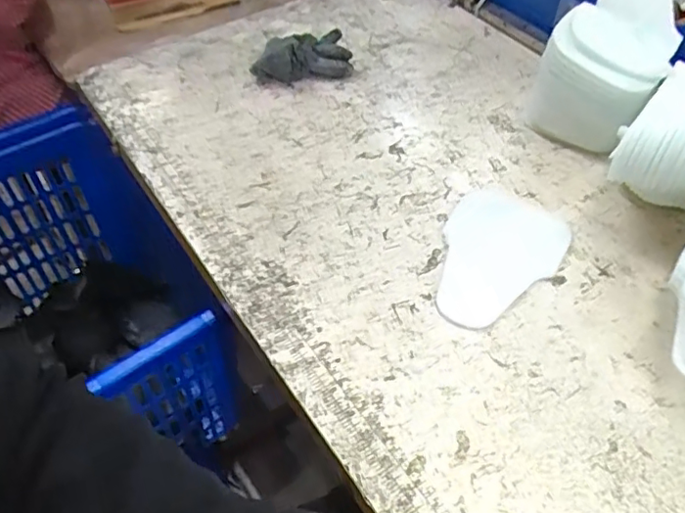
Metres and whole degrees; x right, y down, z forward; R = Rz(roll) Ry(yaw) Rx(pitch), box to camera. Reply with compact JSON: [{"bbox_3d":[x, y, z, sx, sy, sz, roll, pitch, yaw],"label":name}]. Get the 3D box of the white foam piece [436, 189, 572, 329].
[{"bbox_3d":[0.145,-0.002,0.563,0.109,0.007,0.174,26,55,21],"label":"white foam piece"}]

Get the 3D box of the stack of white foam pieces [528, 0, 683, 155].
[{"bbox_3d":[0.304,-0.221,0.655,0.118,0.145,0.167,31,57,24],"label":"stack of white foam pieces"}]

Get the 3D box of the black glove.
[{"bbox_3d":[-0.050,-0.253,0.740,0.126,0.048,0.051,-19,52,-15],"label":"black glove"}]

